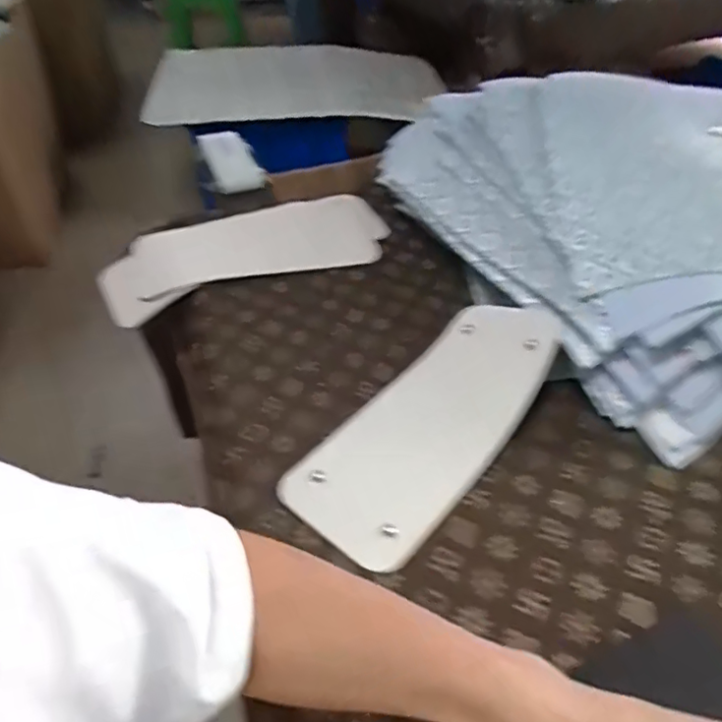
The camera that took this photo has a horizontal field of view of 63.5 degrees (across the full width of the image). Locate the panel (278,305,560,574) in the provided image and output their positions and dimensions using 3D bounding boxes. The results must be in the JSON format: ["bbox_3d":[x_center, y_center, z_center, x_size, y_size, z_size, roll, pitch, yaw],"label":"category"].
[{"bbox_3d":[0.065,0.043,0.530,0.126,0.055,0.294,30,51,27],"label":"panel"}]

